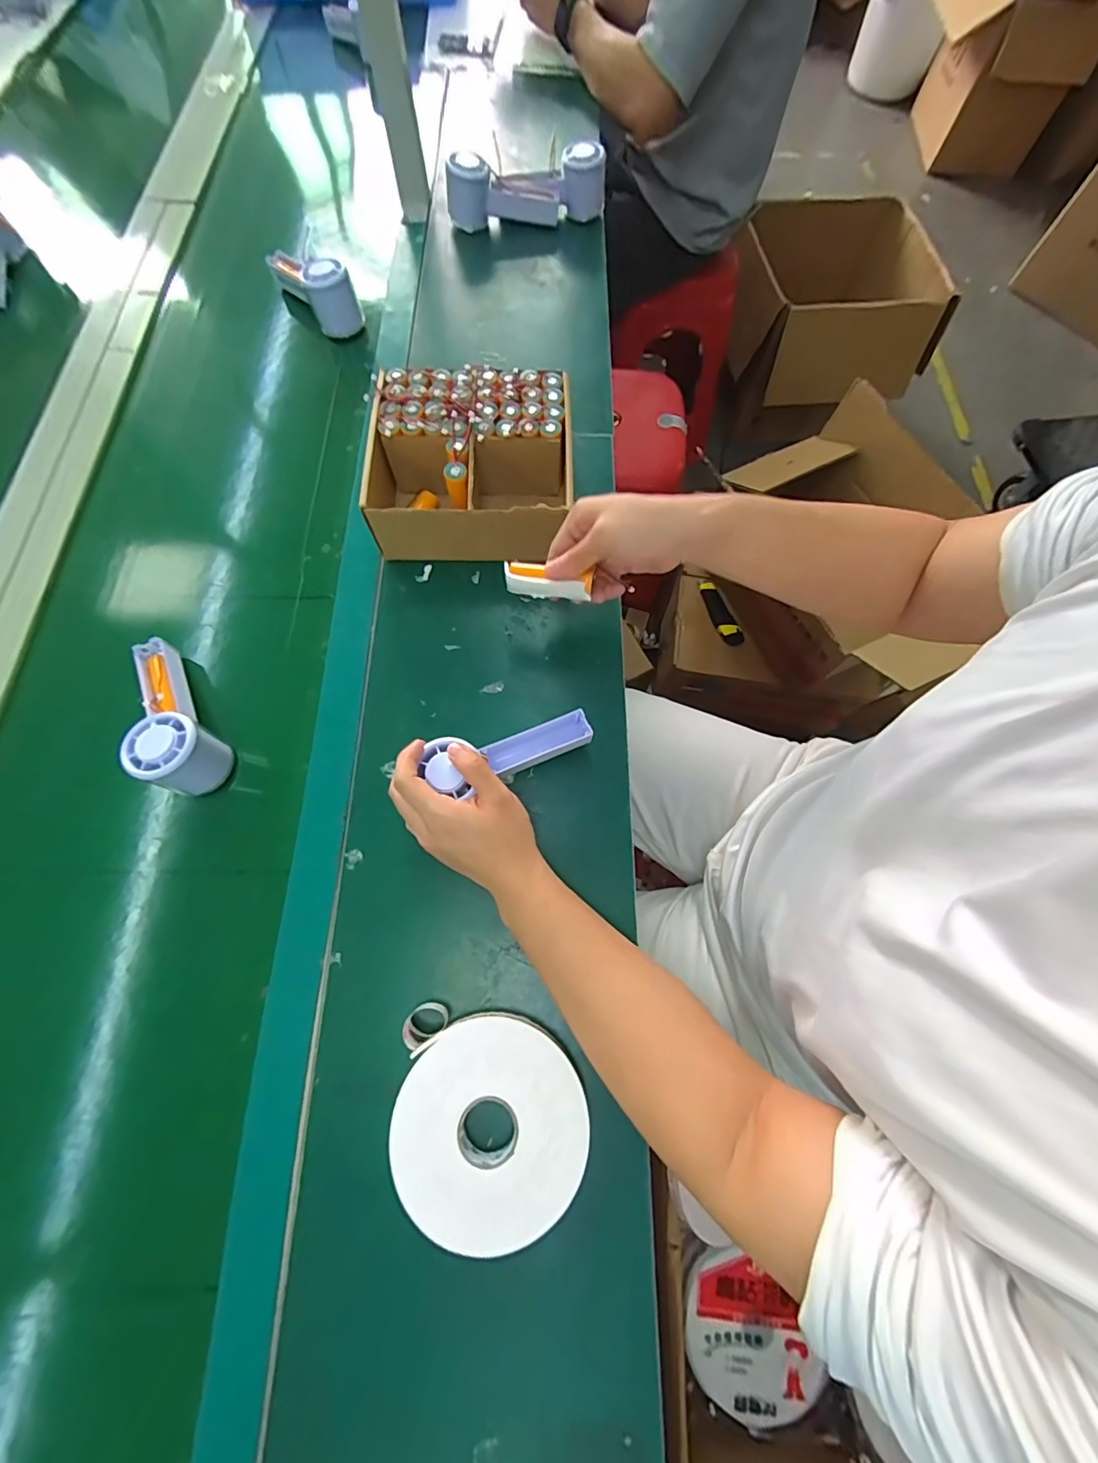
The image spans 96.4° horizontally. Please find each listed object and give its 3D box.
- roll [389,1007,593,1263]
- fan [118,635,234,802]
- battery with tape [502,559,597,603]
[{"bbox_3d":[-0.041,0.276,0.346,0.131,0.023,0.133,0,71,0],"label":"roll"},{"bbox_3d":[-0.334,-0.011,0.434,0.055,0.072,0.169,-35,75,-11],"label":"fan"},{"bbox_3d":[-0.001,-0.125,0.408,0.074,0.022,0.022,15,73,8],"label":"battery with tape"}]

